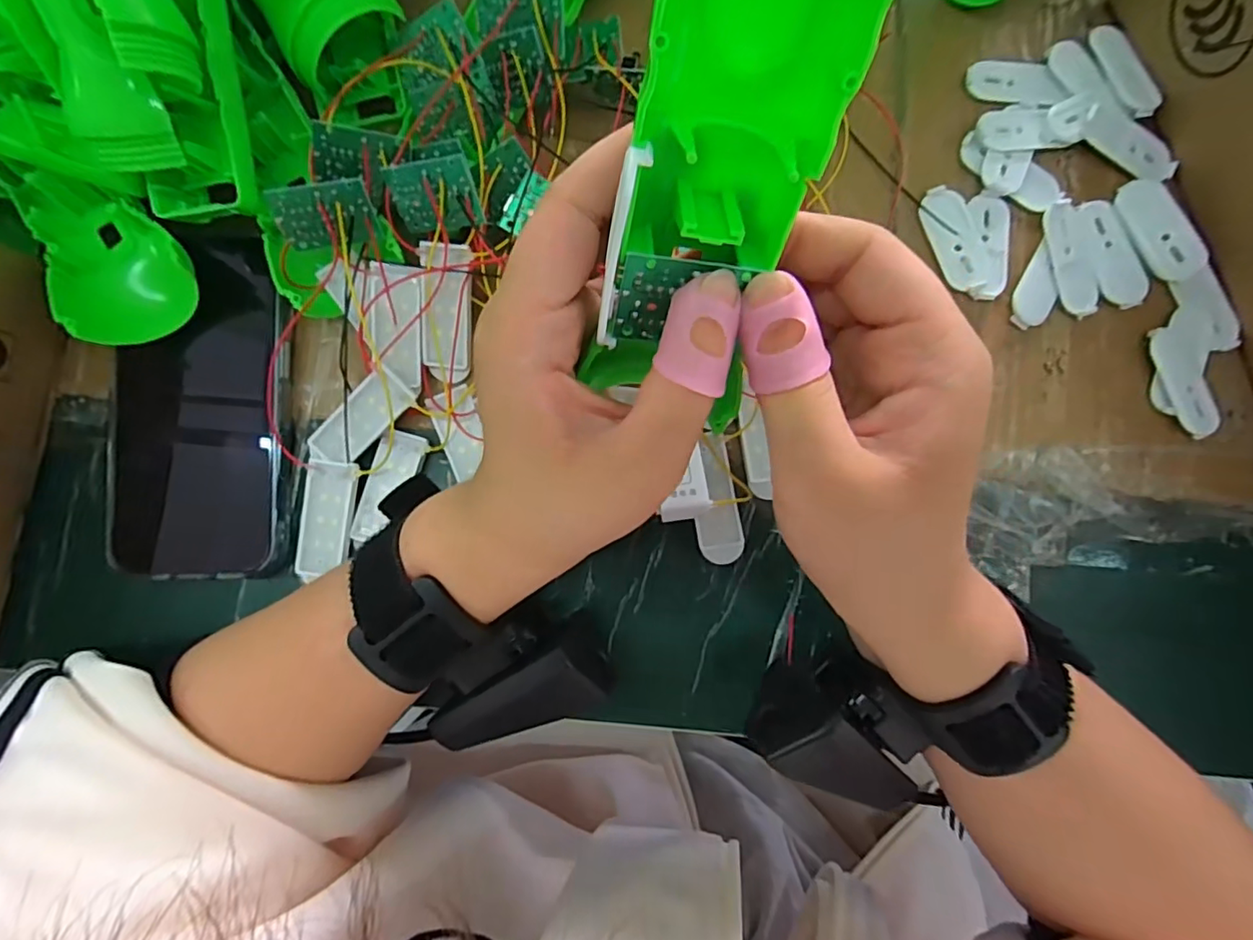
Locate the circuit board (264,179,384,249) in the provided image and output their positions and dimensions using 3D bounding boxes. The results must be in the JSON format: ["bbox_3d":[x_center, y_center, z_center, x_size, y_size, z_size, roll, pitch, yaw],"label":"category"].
[{"bbox_3d":[-0.117,-0.099,0.225,0.036,0.026,0.005,-11,57,-15],"label":"circuit board"}]

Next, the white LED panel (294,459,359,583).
[{"bbox_3d":[-0.131,0.022,0.252,0.022,0.007,0.050,7,88,1],"label":"white LED panel"}]

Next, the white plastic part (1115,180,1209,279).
[{"bbox_3d":[0.239,-0.108,0.256,0.024,0.005,0.049,-23,88,0],"label":"white plastic part"}]

